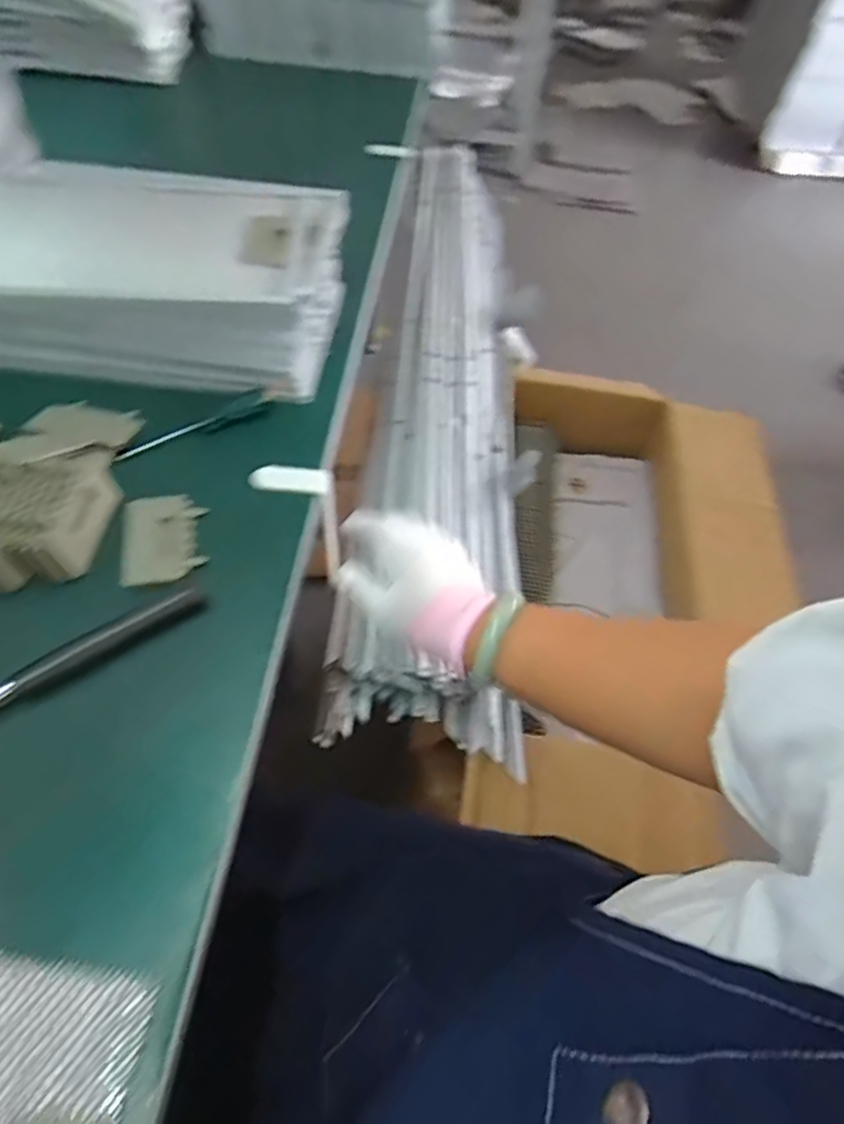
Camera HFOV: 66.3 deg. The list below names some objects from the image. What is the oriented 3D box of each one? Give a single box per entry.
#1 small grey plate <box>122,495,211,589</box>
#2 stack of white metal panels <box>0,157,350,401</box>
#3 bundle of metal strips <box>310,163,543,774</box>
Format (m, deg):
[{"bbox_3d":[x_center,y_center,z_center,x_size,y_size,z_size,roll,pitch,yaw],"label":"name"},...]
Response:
[{"bbox_3d":[-0.200,-0.017,0.503,0.058,0.012,0.083,-6,53,-10],"label":"small grey plate"},{"bbox_3d":[-0.270,-0.290,0.647,0.356,0.098,0.238,6,52,-1],"label":"stack of white metal panels"},{"bbox_3d":[0.040,-0.251,0.891,0.194,0.117,1.017,5,55,-1],"label":"bundle of metal strips"}]

